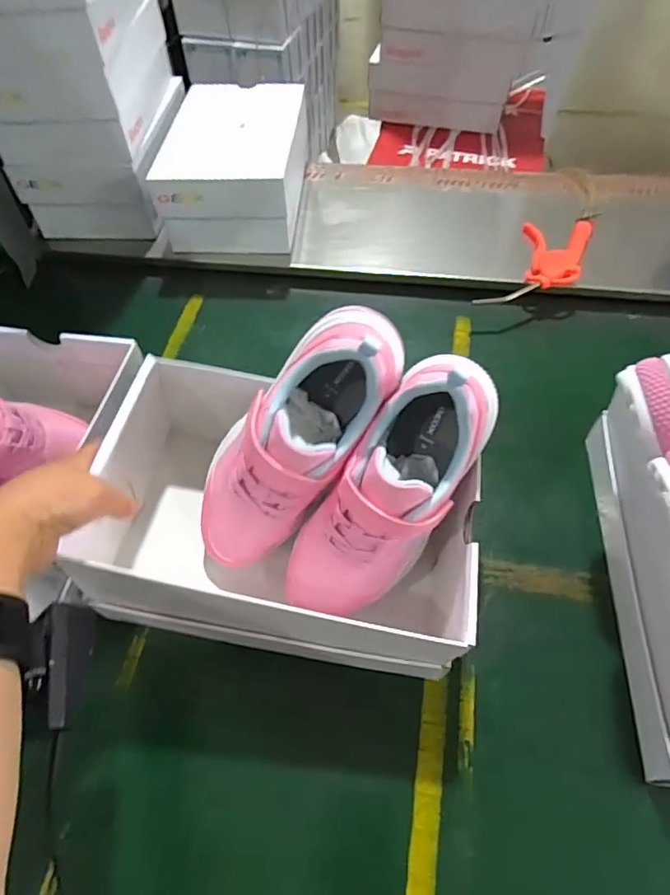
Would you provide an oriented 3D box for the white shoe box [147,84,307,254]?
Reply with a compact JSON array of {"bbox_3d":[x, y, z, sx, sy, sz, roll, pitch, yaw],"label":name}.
[{"bbox_3d":[-0.135,-0.400,0.748,0.174,0.093,0.283,2,56,3],"label":"white shoe box"}]

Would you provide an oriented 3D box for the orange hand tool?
[{"bbox_3d":[0.262,-0.234,0.677,0.093,0.015,0.205,23,59,17],"label":"orange hand tool"}]

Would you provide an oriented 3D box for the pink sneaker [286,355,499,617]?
[{"bbox_3d":[0.037,0.039,0.396,0.080,0.093,0.228,38,108,24],"label":"pink sneaker"}]

